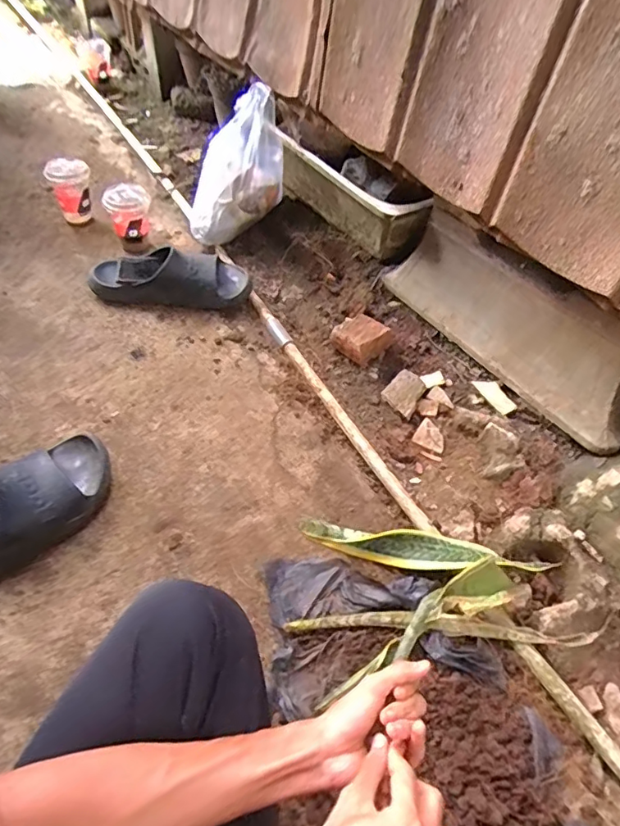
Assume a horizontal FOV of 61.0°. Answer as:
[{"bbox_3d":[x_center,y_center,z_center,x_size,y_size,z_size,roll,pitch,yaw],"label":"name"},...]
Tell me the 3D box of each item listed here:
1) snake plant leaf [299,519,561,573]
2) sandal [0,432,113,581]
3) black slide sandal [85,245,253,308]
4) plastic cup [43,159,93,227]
[{"bbox_3d":[0.153,0.190,0.727,0.325,0.043,0.050,7,52,1],"label":"snake plant leaf"},{"bbox_3d":[-0.388,0.140,0.678,0.123,0.085,0.302,33,57,19],"label":"sandal"},{"bbox_3d":[-0.268,-0.268,1.010,0.305,0.084,0.101,2,52,-3],"label":"black slide sandal"},{"bbox_3d":[-0.512,-0.482,1.133,0.086,0.108,0.090,2,52,-3],"label":"plastic cup"}]

